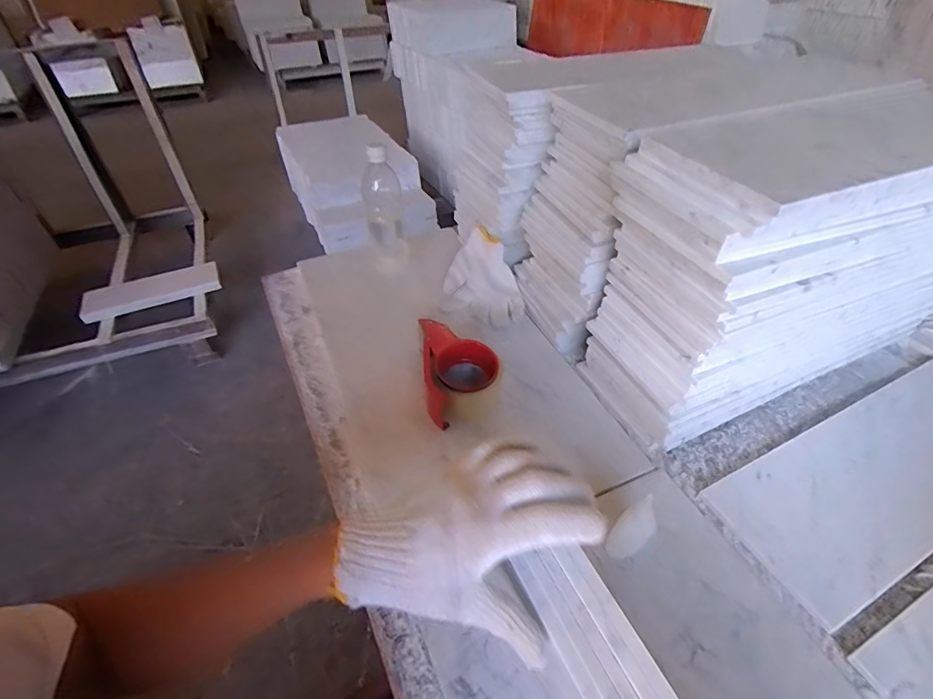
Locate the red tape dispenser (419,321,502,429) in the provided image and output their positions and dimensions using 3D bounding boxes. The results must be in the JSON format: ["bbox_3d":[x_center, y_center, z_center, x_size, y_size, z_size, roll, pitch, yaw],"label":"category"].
[{"bbox_3d":[-0.009,0.025,0.604,0.093,0.057,0.142,-8,45,-8],"label":"red tape dispenser"}]

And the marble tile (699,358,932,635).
[{"bbox_3d":[0.497,0.131,0.542,0.454,0.013,0.152,-20,45,-19],"label":"marble tile"}]

